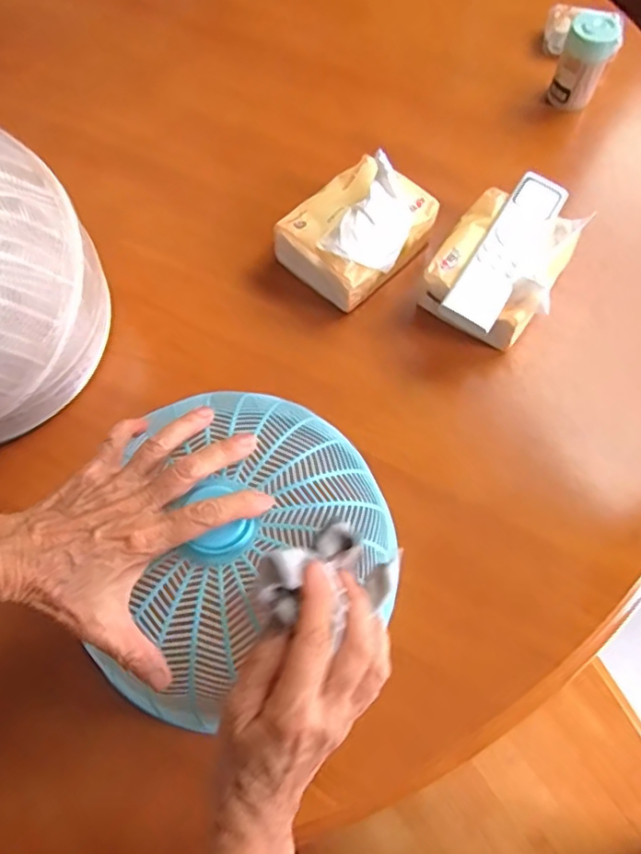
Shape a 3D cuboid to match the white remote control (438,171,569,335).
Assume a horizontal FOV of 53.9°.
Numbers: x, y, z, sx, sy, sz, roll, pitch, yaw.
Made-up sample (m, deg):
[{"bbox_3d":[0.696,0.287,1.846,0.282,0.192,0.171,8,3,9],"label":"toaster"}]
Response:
[{"bbox_3d":[0.164,-0.154,0.546,0.046,0.016,0.171,30,69,15],"label":"white remote control"}]

